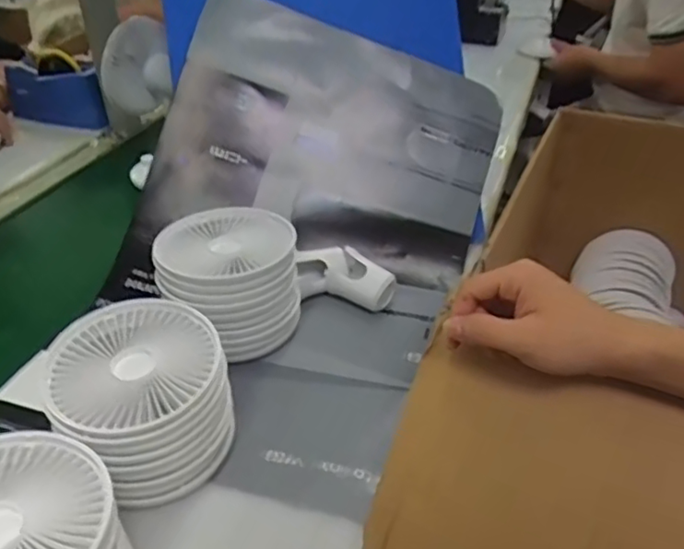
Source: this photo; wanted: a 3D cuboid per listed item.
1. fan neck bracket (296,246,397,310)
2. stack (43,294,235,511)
[{"bbox_3d":[0.003,0.008,0.684,0.109,0.054,0.043,11,37,15],"label":"fan neck bracket"},{"bbox_3d":[-0.164,0.100,0.509,0.125,0.092,0.141,-20,39,-24],"label":"stack"}]

